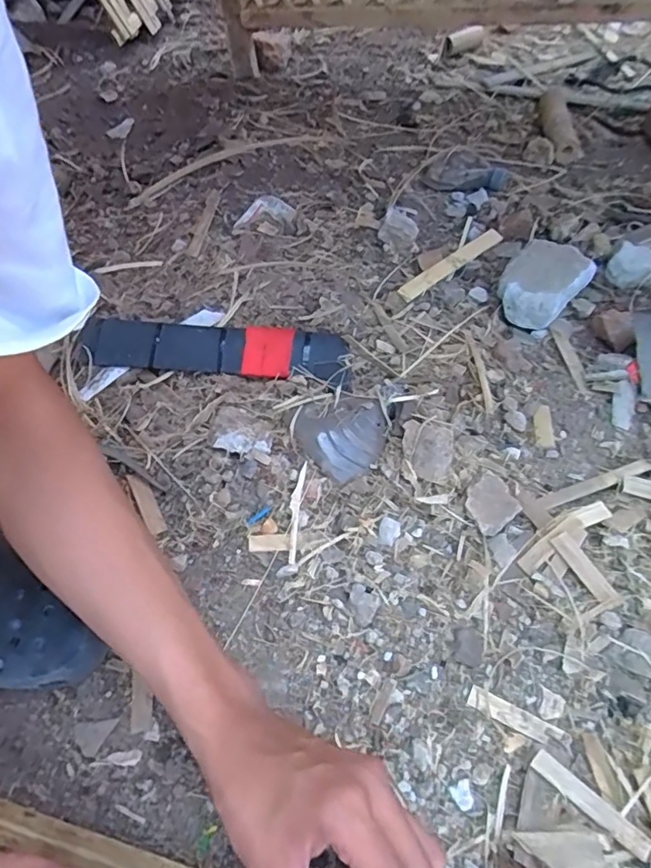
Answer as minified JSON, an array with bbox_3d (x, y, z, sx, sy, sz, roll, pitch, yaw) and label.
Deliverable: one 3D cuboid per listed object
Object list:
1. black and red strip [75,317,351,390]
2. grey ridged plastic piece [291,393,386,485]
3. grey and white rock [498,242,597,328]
[{"bbox_3d":[-0.123,-0.088,0.589,0.303,0.035,0.064,7,52,9],"label":"black and red strip"},{"bbox_3d":[0.012,-0.005,0.519,0.087,0.022,0.078,31,60,23],"label":"grey ridged plastic piece"},{"bbox_3d":[0.255,-0.183,0.643,0.087,0.047,0.116,37,62,26],"label":"grey and white rock"}]

